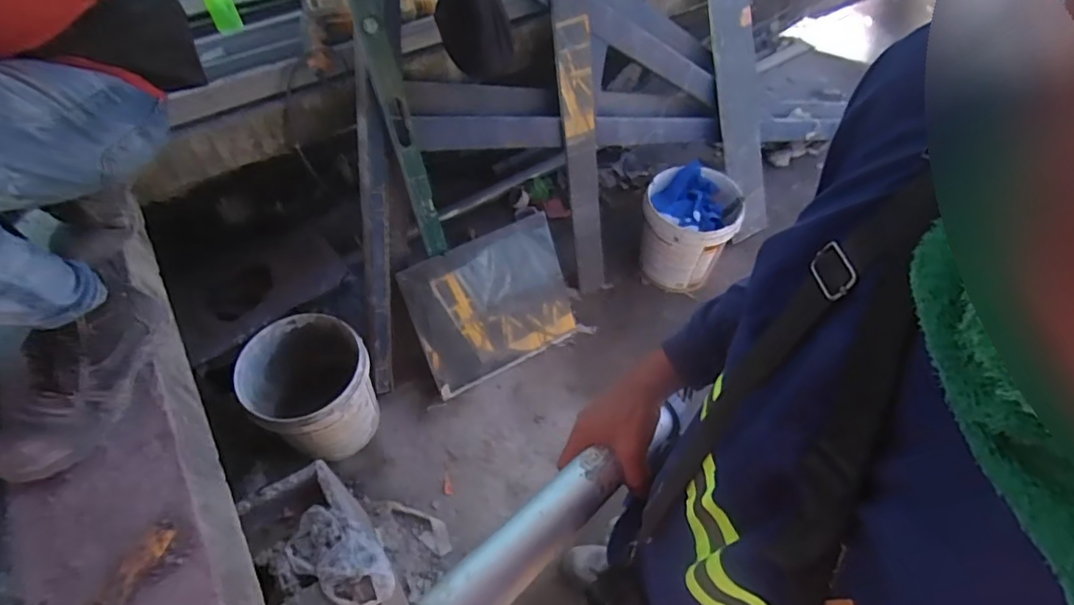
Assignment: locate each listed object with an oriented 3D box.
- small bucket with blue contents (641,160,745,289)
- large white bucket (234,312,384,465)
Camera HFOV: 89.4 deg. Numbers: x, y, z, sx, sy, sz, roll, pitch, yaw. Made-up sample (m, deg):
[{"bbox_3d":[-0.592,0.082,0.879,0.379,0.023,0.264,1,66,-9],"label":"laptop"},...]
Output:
[{"bbox_3d":[0.483,-0.233,1.767,0.283,0.306,0.285,0,53,0],"label":"small bucket with blue contents"},{"bbox_3d":[-0.572,0.230,1.405,0.291,0.268,0.290,0,53,0],"label":"large white bucket"}]

